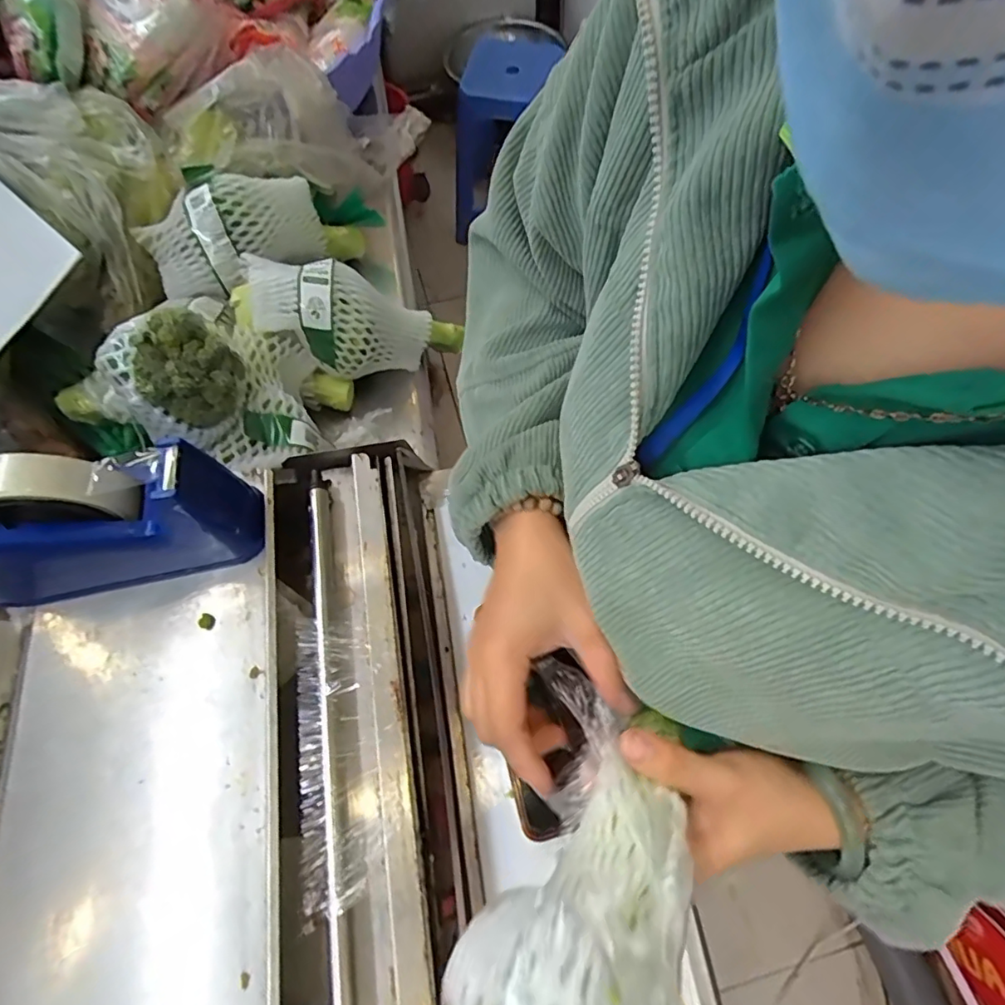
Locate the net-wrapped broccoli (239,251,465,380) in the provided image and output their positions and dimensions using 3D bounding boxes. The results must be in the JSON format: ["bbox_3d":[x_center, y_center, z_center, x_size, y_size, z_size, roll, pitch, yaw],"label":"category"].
[{"bbox_3d":[-0.135,-0.178,0.547,0.218,0.074,0.084,5,59,-41],"label":"net-wrapped broccoli"}]

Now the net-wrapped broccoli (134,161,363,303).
[{"bbox_3d":[-0.243,-0.281,0.558,0.209,0.078,0.099,-32,68,-36],"label":"net-wrapped broccoli"}]

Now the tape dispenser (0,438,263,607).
[{"bbox_3d":[-0.285,0.012,0.364,0.197,0.114,0.065,-7,67,-2],"label":"tape dispenser"}]

